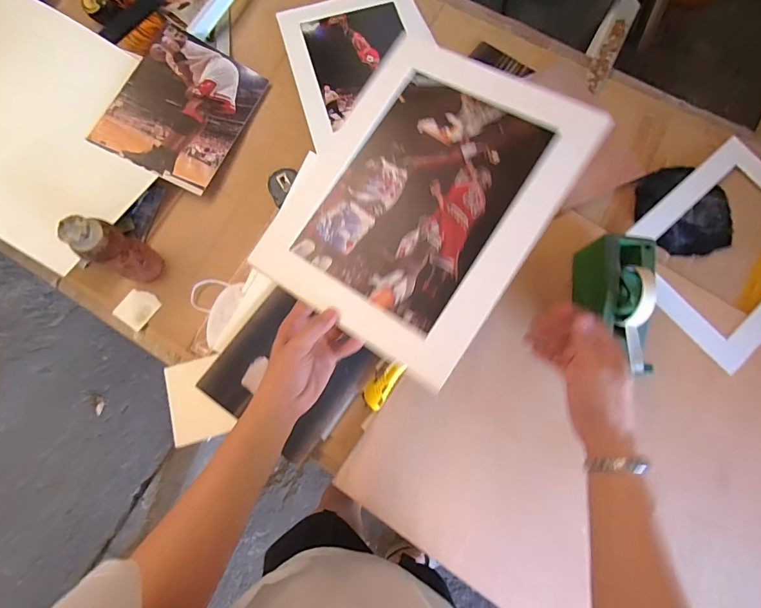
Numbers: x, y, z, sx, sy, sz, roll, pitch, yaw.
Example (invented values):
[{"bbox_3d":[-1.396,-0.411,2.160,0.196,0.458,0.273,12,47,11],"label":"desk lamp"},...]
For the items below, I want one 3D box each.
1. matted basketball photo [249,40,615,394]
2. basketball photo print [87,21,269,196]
[{"bbox_3d":[0.047,-0.123,0.435,0.270,0.008,0.342,32,85,16],"label":"matted basketball photo"},{"bbox_3d":[-0.342,-0.343,0.681,0.194,0.007,0.260,25,76,-12],"label":"basketball photo print"}]

